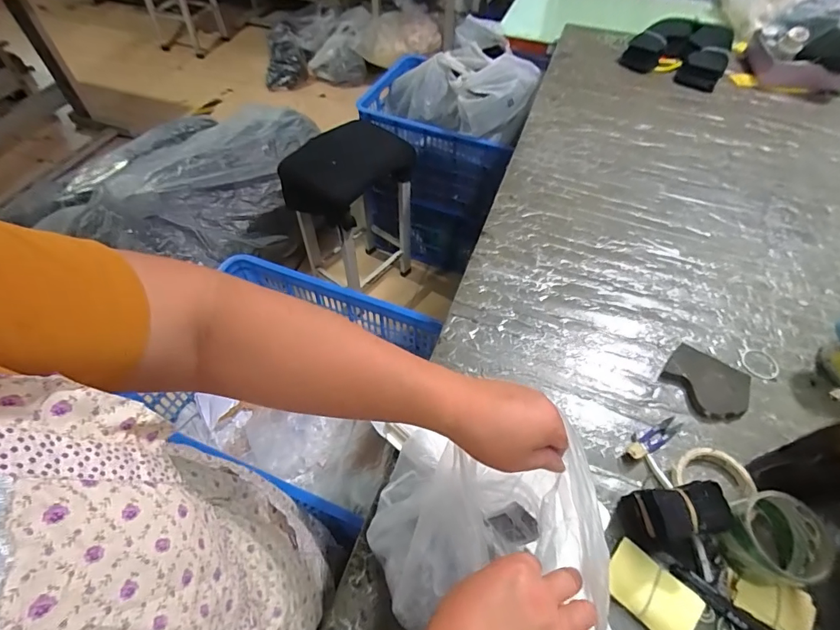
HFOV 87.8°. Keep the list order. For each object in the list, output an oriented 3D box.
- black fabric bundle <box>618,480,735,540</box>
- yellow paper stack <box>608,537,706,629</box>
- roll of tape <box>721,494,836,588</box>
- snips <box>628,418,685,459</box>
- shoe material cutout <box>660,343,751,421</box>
[{"bbox_3d":[0.275,0.217,0.480,0.075,0.091,0.057,-7,55,-5],"label":"black fabric bundle"},{"bbox_3d":[0.247,0.298,0.469,0.093,0.017,0.060,38,63,24],"label":"yellow paper stack"},{"bbox_3d":[0.372,0.242,0.468,0.085,0.064,0.081,0,54,0],"label":"roll of tape"},{"bbox_3d":[0.307,0.160,0.568,0.095,0.018,0.024,-25,58,-17],"label":"snips"},{"bbox_3d":[0.400,0.096,0.610,0.102,0.031,0.085,35,61,22],"label":"shoe material cutout"}]

